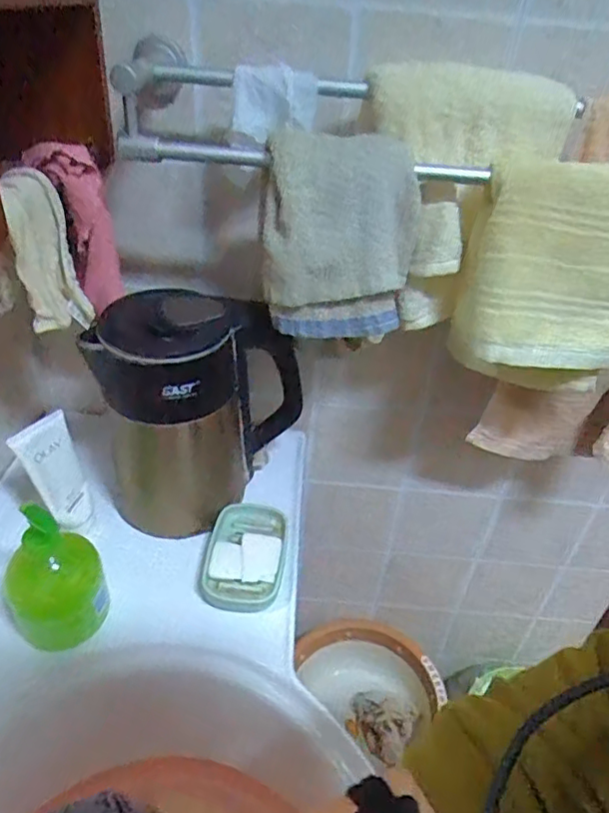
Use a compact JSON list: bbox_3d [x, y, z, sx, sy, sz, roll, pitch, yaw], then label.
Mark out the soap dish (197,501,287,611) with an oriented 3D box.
[{"bbox_3d":[-0.066,0.164,0.626,0.087,0.029,0.122,9,36,4],"label":"soap dish"}]

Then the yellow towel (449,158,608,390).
[{"bbox_3d":[0.240,-0.116,0.526,0.179,0.192,0.062,3,36,-4],"label":"yellow towel"}]

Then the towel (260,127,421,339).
[{"bbox_3d":[0.031,-0.150,0.514,0.135,0.163,0.057,8,36,3],"label":"towel"}]

